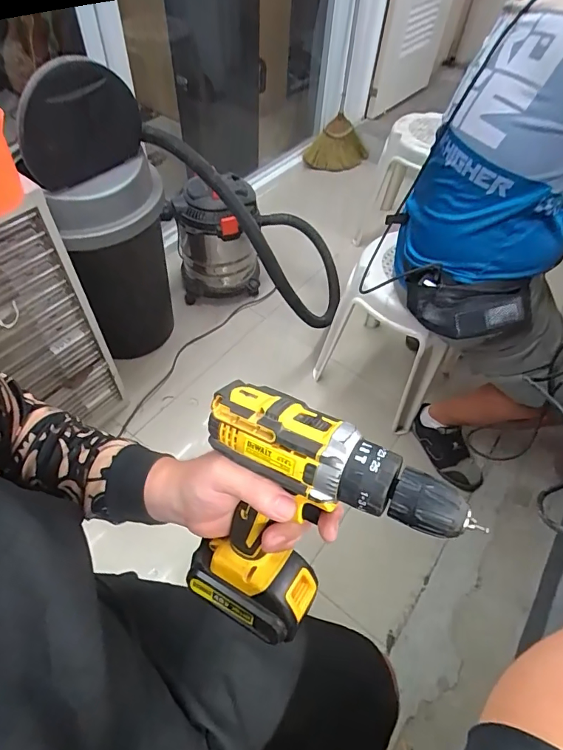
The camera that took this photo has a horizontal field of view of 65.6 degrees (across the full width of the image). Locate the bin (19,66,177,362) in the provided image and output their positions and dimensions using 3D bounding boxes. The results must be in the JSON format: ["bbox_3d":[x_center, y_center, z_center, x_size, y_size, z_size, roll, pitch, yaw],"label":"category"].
[{"bbox_3d":[-0.418,-0.331,1.113,0.234,0.701,0.238,-5,54,-9],"label":"bin"}]

